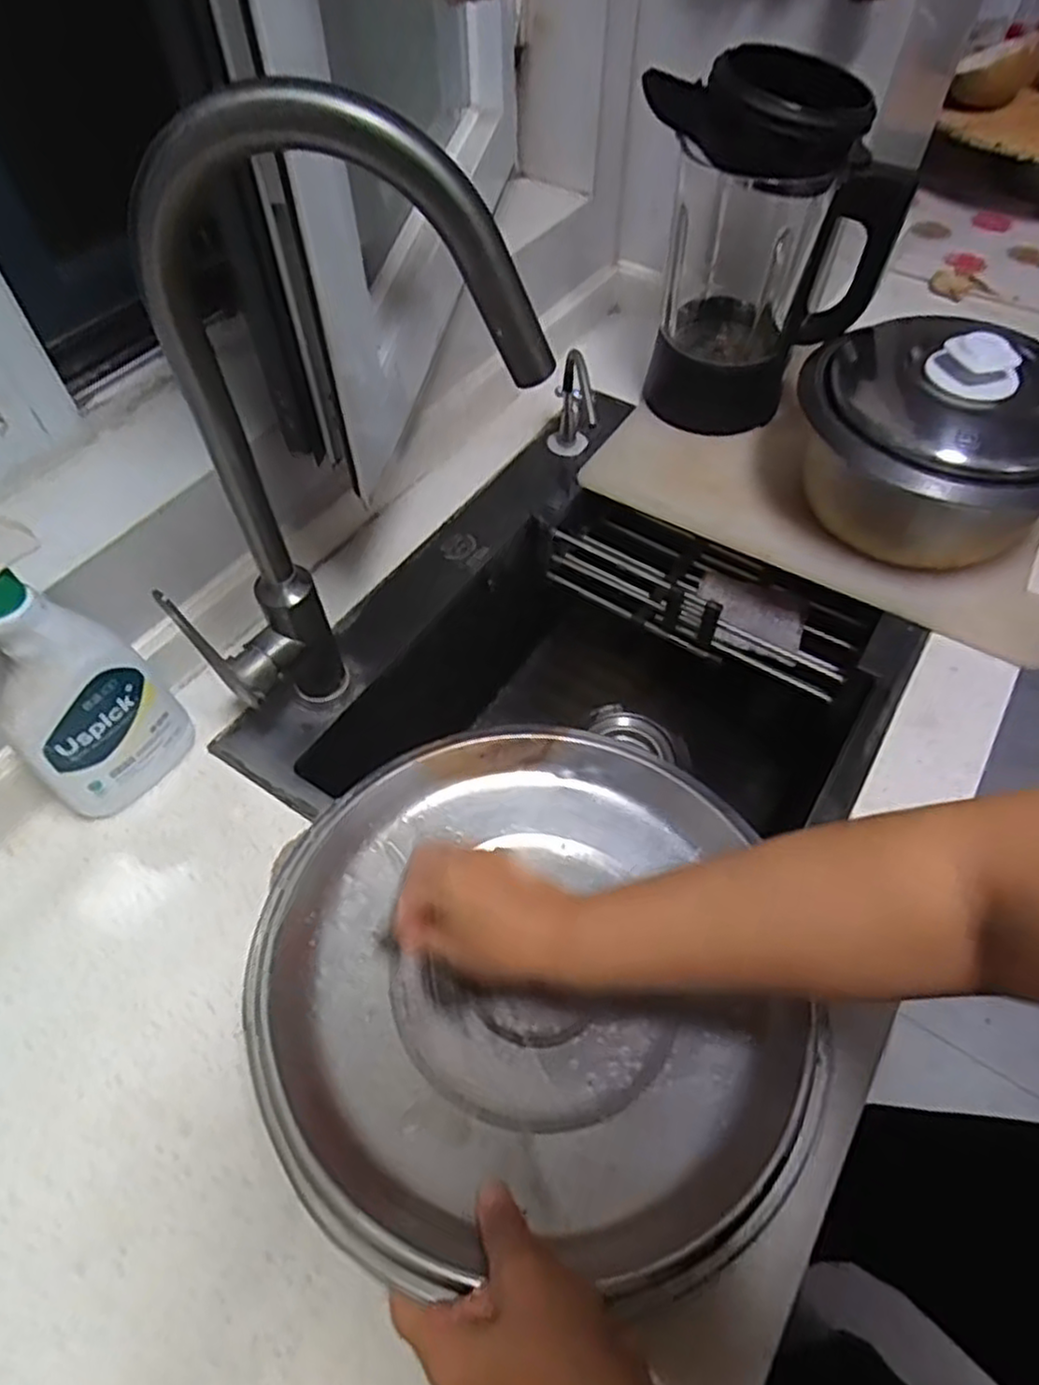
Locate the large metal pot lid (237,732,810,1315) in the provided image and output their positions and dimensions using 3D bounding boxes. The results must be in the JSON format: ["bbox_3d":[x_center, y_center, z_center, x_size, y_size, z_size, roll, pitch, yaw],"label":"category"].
[{"bbox_3d":[0.002,0.161,0.451,0.309,0.060,0.315,0,55,0],"label":"large metal pot lid"}]

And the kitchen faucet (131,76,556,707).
[{"bbox_3d":[-0.114,-0.116,0.458,0.248,0.402,0.071,-9,55,-6],"label":"kitchen faucet"}]

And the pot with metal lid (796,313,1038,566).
[{"bbox_3d":[0.379,-0.223,0.676,0.258,0.165,0.215,22,58,15],"label":"pot with metal lid"}]

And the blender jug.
[{"bbox_3d":[0.223,-0.412,0.728,0.118,0.308,0.214,-35,61,-22],"label":"blender jug"}]

